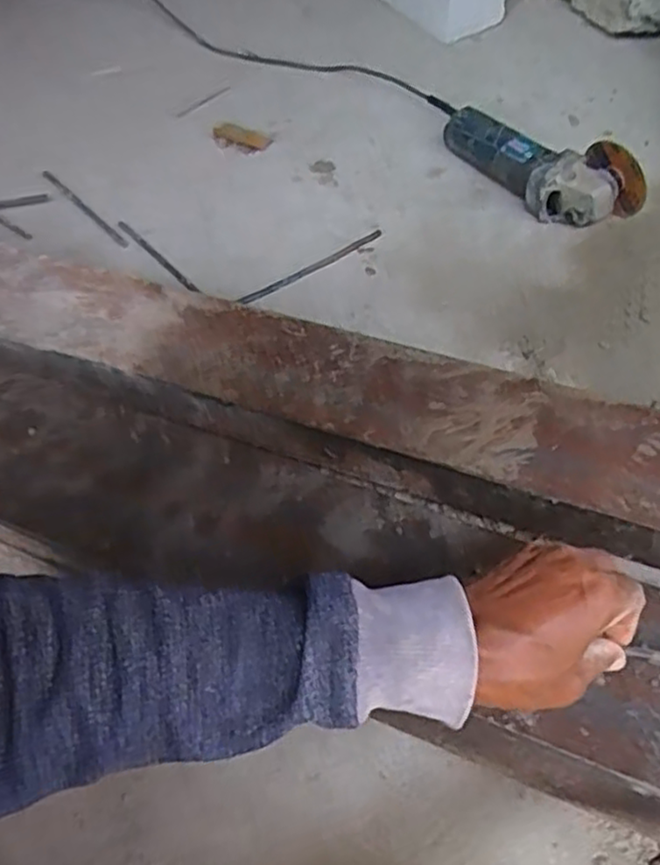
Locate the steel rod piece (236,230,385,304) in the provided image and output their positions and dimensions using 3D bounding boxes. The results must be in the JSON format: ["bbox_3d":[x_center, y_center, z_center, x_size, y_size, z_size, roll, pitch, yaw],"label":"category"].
[{"bbox_3d":[-0.019,-0.201,0.858,0.204,0.011,0.017,-30,57,-16],"label":"steel rod piece"}]

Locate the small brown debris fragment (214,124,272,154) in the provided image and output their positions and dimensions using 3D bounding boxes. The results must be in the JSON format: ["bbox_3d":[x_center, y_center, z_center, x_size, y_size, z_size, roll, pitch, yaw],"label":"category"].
[{"bbox_3d":[-0.137,-0.431,1.024,0.108,0.021,0.031,24,59,20],"label":"small brown debris fragment"}]

